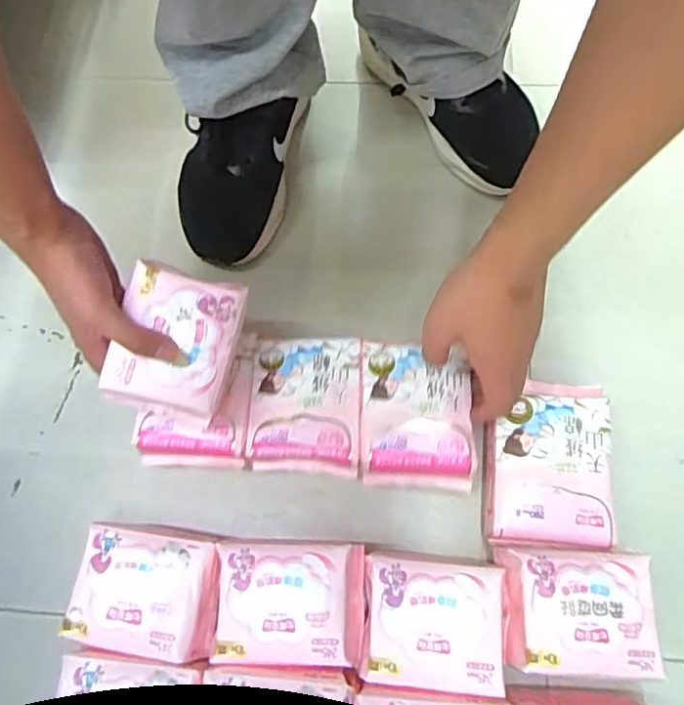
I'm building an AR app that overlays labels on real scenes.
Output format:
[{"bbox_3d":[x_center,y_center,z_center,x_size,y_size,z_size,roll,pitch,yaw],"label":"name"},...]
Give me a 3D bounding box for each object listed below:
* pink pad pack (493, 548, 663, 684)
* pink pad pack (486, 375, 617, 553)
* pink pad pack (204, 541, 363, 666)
[{"bbox_3d":[0.173,0.191,0.419,0.104,0.046,0.084,3,69,4],"label":"pink pad pack"},{"bbox_3d":[0.173,0.093,0.486,0.094,0.051,0.134,4,70,4],"label":"pink pad pack"},{"bbox_3d":[-0.039,0.185,0.422,0.105,0.037,0.082,2,69,3],"label":"pink pad pack"}]

